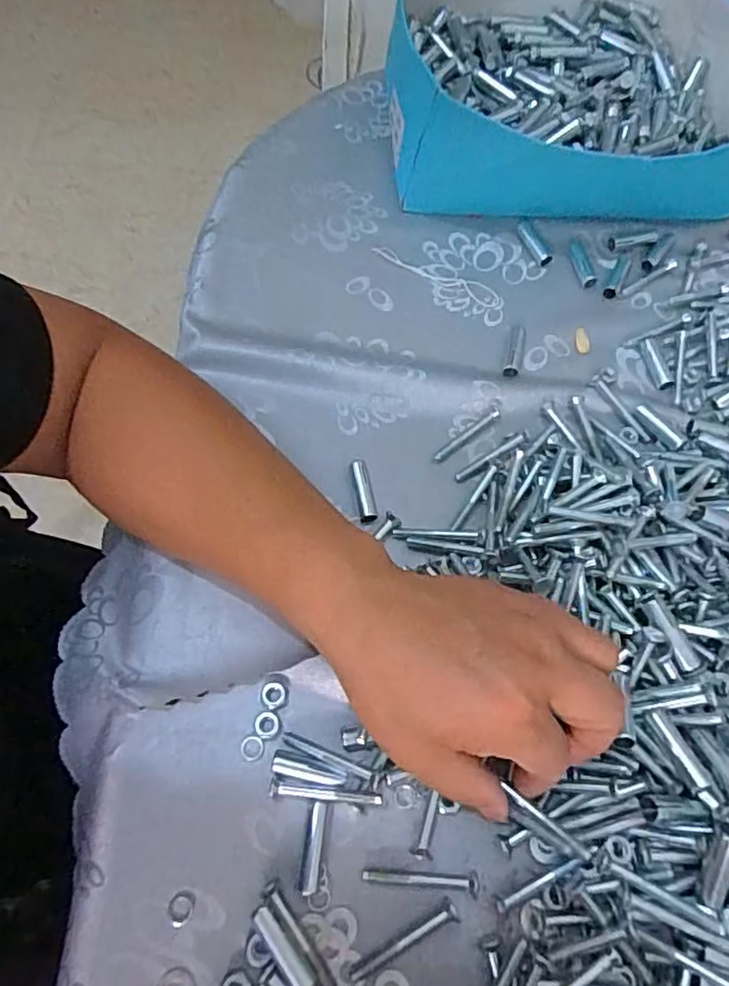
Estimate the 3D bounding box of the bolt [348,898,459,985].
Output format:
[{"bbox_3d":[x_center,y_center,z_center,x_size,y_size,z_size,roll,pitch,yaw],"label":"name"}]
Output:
[{"bbox_3d":[0.020,0.212,0.286,0.056,0.006,0.009,-27,68,-15],"label":"bolt"}]

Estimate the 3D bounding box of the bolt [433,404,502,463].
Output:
[{"bbox_3d":[0.069,-0.039,0.407,0.060,0.004,0.008,-39,72,-19],"label":"bolt"}]

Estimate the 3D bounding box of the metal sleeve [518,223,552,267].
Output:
[{"bbox_3d":[0.134,-0.196,0.482,0.012,0.008,0.046,-17,66,-11],"label":"metal sleeve"}]

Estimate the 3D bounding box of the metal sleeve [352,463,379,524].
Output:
[{"bbox_3d":[0.000,0.000,0.381,0.011,0.014,0.043,-7,65,-6],"label":"metal sleeve"}]

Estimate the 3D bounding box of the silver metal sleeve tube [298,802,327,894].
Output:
[{"bbox_3d":[-0.025,0.173,0.298,0.009,0.011,0.038,5,64,0],"label":"silver metal sleeve tube"}]

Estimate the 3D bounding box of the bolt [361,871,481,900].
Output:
[{"bbox_3d":[0.027,0.189,0.297,0.056,0.006,0.009,4,64,-1],"label":"bolt"}]

